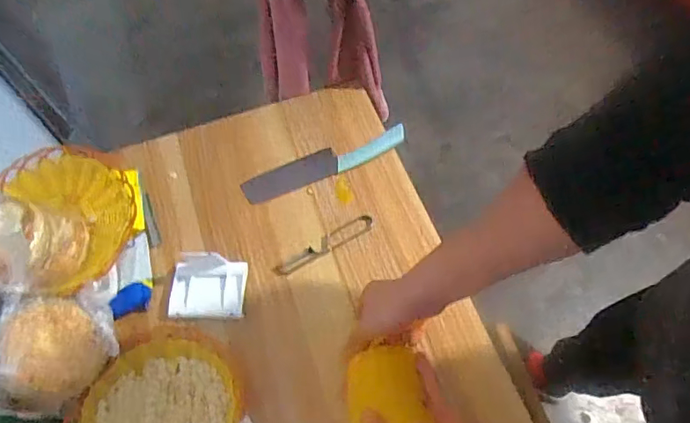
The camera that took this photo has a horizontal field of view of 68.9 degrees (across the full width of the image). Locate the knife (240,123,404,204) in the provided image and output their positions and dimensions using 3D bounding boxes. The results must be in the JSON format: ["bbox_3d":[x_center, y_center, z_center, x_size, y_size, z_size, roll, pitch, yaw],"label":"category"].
[{"bbox_3d":[-0.032,-0.078,0.775,0.259,0.020,0.052,-22,63,-9],"label":"knife"}]

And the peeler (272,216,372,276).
[{"bbox_3d":[-0.030,0.049,0.712,0.154,0.008,0.026,-28,64,-12],"label":"peeler"}]

